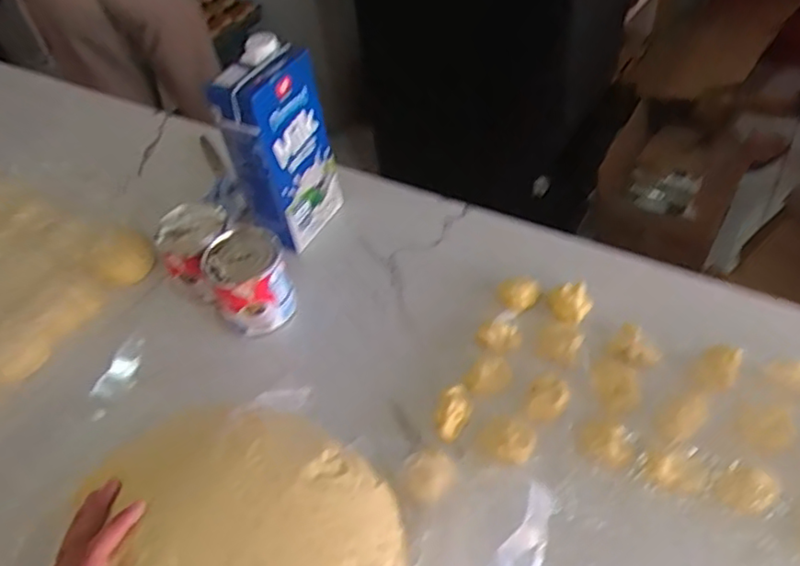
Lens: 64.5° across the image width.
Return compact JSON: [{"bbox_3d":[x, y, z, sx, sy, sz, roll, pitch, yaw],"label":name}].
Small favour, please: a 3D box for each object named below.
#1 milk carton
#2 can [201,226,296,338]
[{"bbox_3d":[-0.126,-0.137,0.662,0.067,0.201,0.095,16,51,21],"label":"milk carton"},{"bbox_3d":[-0.148,0.000,0.626,0.072,0.085,0.077,-27,49,-17],"label":"can"}]

